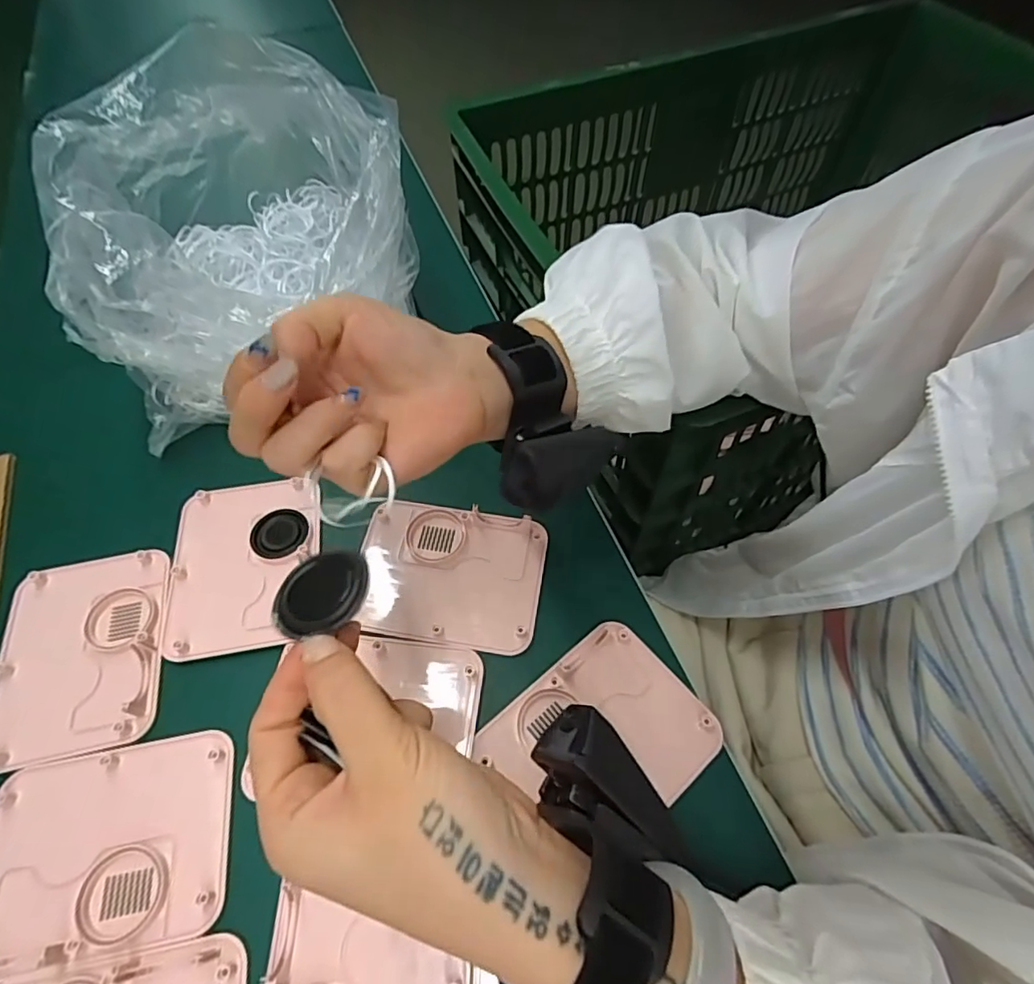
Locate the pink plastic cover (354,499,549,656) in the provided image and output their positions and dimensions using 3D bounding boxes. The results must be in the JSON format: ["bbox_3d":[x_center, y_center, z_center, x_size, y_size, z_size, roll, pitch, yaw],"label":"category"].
[{"bbox_3d":[-0.045,0.053,0.379,0.120,0.010,0.096,7,59,6],"label":"pink plastic cover"}]

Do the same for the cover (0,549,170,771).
[{"bbox_3d":[-0.275,0.099,0.354,0.096,0.011,0.124,-12,59,-6],"label":"cover"}]

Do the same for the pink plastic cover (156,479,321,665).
[{"bbox_3d":[-0.183,0.047,0.379,0.098,0.018,0.119,-8,59,-3],"label":"pink plastic cover"}]

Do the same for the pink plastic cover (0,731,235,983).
[{"bbox_3d":[-0.217,0.187,0.296,0.121,0.006,0.095,-10,59,-5],"label":"pink plastic cover"}]

